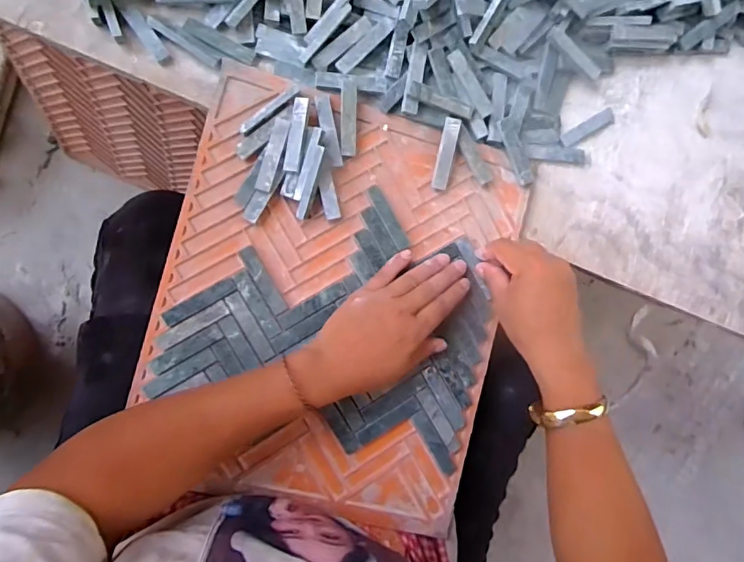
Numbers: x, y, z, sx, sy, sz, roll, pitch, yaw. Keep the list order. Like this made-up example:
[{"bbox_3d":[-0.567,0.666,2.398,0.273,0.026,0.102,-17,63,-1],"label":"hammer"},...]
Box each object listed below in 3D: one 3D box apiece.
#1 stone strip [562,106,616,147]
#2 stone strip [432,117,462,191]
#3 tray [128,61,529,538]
[{"bbox_3d":[0.207,-0.145,0.478,0.061,0.004,0.015,-30,94,-9],"label":"stone strip"},{"bbox_3d":[0.066,-0.113,0.449,0.014,0.009,0.062,10,100,-10],"label":"stone strip"},{"bbox_3d":[-0.028,0.020,0.436,0.288,0.019,0.344,15,87,-9],"label":"tray"}]

